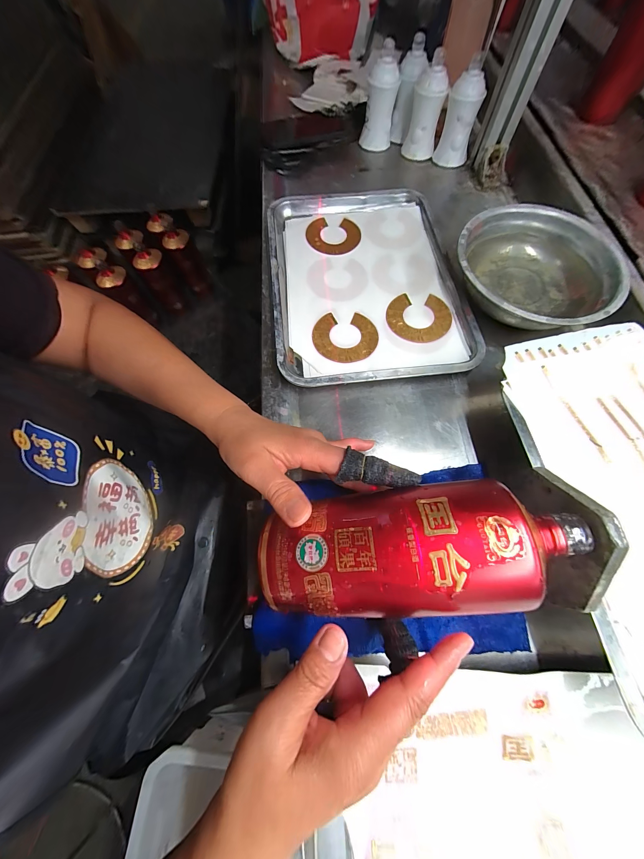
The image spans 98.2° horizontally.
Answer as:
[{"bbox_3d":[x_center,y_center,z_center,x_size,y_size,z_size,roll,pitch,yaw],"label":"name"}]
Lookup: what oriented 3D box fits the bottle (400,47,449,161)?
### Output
[{"bbox_3d":[0.180,-0.545,0.481,0.057,0.104,0.050,20,70,7],"label":"bottle"}]

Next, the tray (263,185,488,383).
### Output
[{"bbox_3d":[0.063,-0.221,0.393,0.263,0.024,0.340,-8,68,4],"label":"tray"}]

